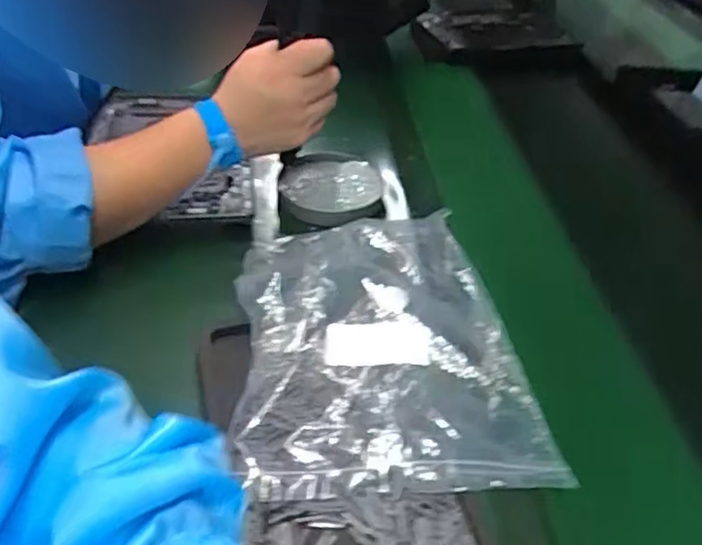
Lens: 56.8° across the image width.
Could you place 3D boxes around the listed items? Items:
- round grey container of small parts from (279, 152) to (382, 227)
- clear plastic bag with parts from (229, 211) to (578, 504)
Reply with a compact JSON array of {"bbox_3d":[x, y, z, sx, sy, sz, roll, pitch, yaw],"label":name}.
[{"bbox_3d":[-0.021,-0.087,0.666,0.100,0.018,0.108,1,43,-1],"label":"round grey container of small parts"},{"bbox_3d":[0.025,0.041,0.493,0.209,0.028,0.267,2,41,-8],"label":"clear plastic bag with parts"}]

